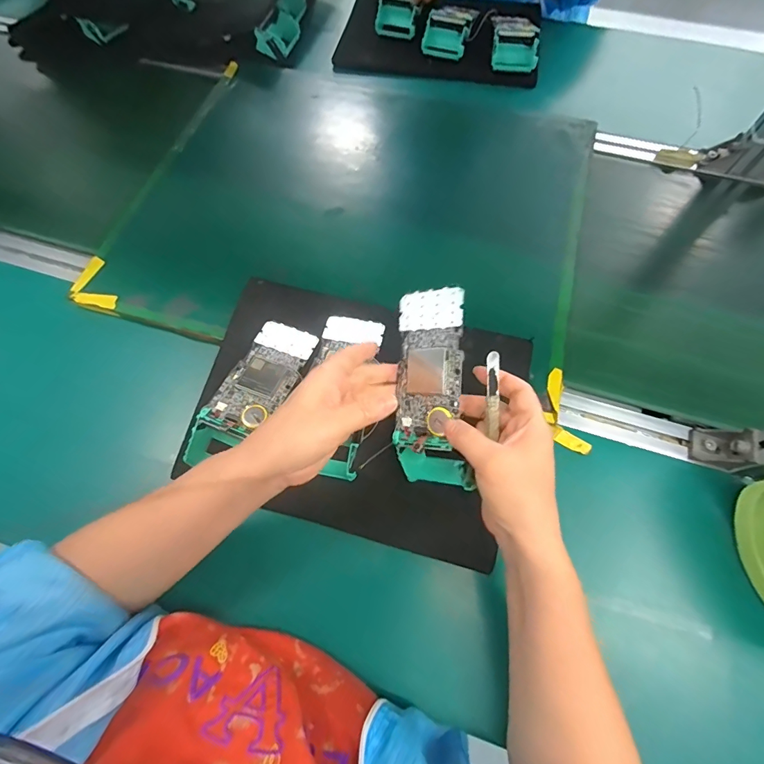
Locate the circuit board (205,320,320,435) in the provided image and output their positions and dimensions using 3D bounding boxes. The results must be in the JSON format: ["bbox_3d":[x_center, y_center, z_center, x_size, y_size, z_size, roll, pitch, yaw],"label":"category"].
[{"bbox_3d":[-0.123,-0.009,0.427,0.065,0.006,0.130,21,59,4],"label":"circuit board"}]

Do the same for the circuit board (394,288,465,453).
[{"bbox_3d":[0.041,-0.011,0.360,0.063,0.006,0.137,1,88,40],"label":"circuit board"}]

